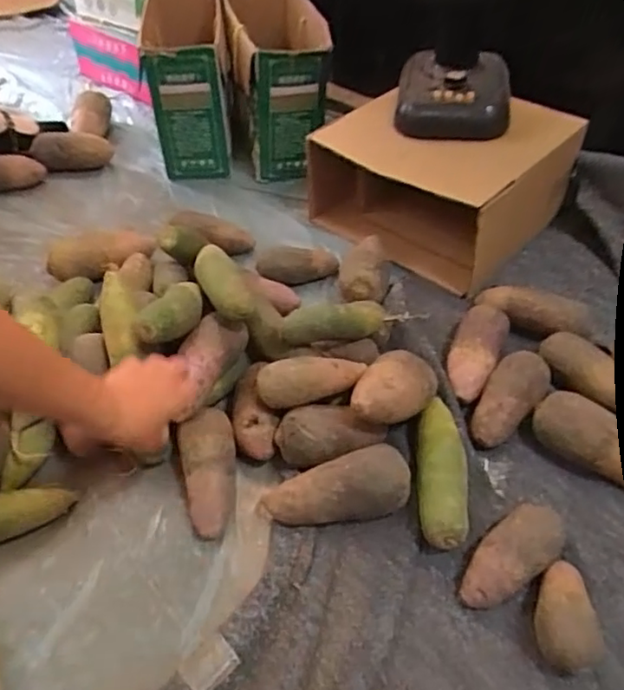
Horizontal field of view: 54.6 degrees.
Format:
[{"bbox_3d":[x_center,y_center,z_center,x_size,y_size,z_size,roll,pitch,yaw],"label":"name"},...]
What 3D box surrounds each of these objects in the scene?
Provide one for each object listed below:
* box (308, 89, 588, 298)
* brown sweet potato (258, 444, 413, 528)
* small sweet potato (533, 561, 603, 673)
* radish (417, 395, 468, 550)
[{"bbox_3d":[0.214,-0.297,1.093,0.379,0.196,0.304,34,55,29],"label":"box"},{"bbox_3d":[0.025,0.168,0.696,0.177,0.056,0.064,-16,45,2],"label":"brown sweet potato"},{"bbox_3d":[0.250,0.274,0.613,0.056,0.056,0.107,4,44,4],"label":"small sweet potato"},{"bbox_3d":[0.151,0.143,0.712,0.053,0.052,0.196,5,46,5],"label":"radish"}]

